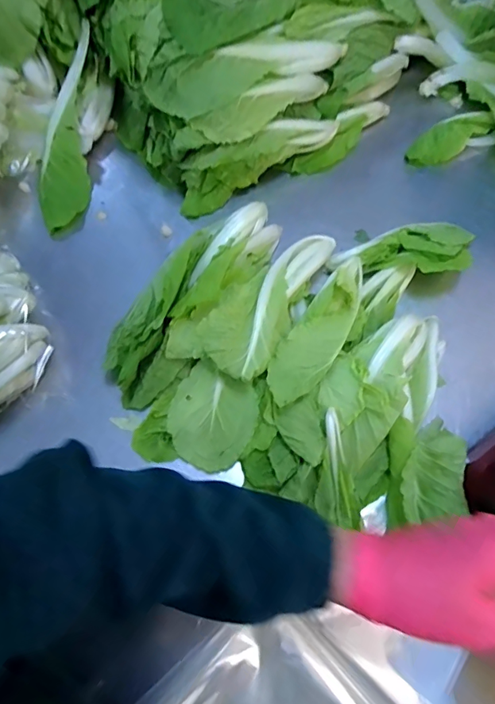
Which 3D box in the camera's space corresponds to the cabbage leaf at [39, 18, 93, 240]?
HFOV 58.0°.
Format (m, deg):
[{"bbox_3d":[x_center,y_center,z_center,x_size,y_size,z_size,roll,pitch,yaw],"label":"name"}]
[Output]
[{"bbox_3d":[-0.259,-0.300,0.629,0.073,0.076,0.282,-1,72,-2],"label":"cabbage leaf"}]

